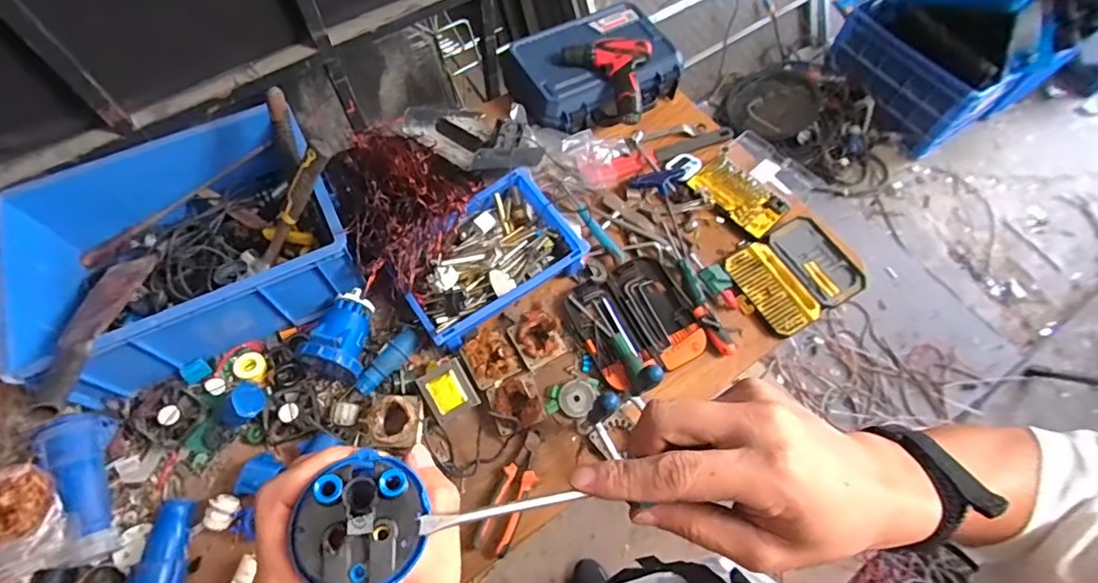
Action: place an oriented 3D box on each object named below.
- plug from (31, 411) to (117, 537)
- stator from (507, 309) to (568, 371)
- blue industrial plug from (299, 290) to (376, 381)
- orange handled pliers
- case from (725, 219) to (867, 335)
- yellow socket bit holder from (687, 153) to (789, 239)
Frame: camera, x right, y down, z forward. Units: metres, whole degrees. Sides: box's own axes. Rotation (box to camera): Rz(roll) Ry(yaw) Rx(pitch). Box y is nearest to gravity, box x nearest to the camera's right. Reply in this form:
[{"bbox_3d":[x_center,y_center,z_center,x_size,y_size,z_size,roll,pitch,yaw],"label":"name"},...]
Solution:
[{"bbox_3d":[-0.674,0.259,0.746,0.075,0.070,0.178,-31,67,-16],"label":"plug"},{"bbox_3d":[-0.020,0.081,0.910,0.087,0.045,0.091,-31,67,-16],"label":"stator"},{"bbox_3d":[-0.345,0.068,0.874,0.100,0.108,0.139,12,63,5],"label":"blue industrial plug"},{"bbox_3d":[-0.054,0.315,0.818,0.053,0.024,0.186,23,64,10],"label":"orange handled pliers"},{"bbox_3d":[0.474,-0.032,1.007,0.255,0.025,0.184,-27,66,-15],"label":"case"},{"bbox_3d":[0.399,-0.204,1.082,0.117,0.019,0.185,-40,70,-20],"label":"yellow socket bit holder"}]

